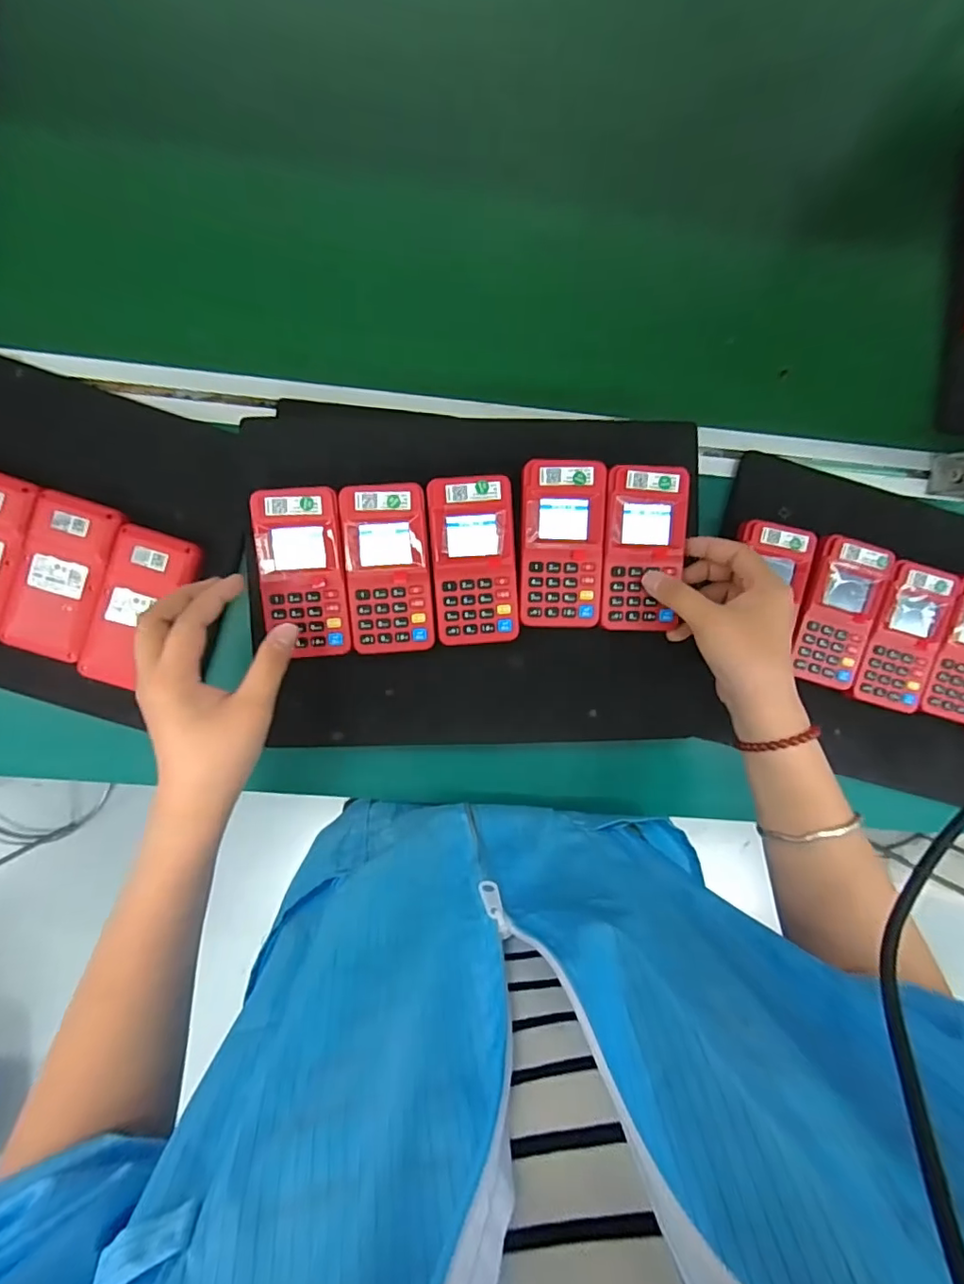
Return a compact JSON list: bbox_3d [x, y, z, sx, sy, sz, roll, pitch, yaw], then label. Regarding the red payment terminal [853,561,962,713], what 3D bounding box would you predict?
[{"bbox_3d":[0.357,-0.003,0.450,0.060,0.016,0.121,15,92,-1],"label":"red payment terminal"}]

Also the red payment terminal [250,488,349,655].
[{"bbox_3d":[-0.131,-0.050,0.396,0.060,0.030,0.120,-4,92,-3],"label":"red payment terminal"}]

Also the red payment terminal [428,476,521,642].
[{"bbox_3d":[-0.006,-0.060,0.401,0.061,0.028,0.121,-4,92,0],"label":"red payment terminal"}]

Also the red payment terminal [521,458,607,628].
[{"bbox_3d":[0.060,-0.072,0.401,0.061,0.030,0.120,0,92,0],"label":"red payment terminal"}]

